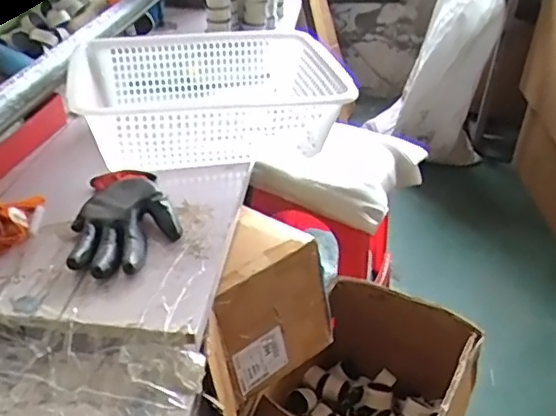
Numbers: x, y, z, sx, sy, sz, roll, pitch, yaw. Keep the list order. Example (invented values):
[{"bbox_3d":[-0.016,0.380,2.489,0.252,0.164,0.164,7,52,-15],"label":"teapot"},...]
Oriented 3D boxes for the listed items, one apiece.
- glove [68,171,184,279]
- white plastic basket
[{"bbox_3d":[-0.182,0.006,0.686,0.116,0.031,0.202,-7,35,-13],"label":"glove"},{"bbox_3d":[-0.104,-0.174,0.874,0.366,0.100,0.284,-7,35,-13],"label":"white plastic basket"}]

